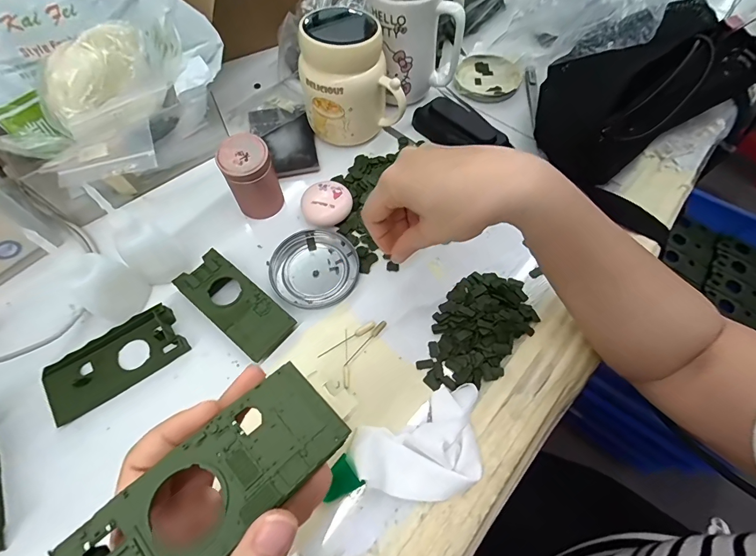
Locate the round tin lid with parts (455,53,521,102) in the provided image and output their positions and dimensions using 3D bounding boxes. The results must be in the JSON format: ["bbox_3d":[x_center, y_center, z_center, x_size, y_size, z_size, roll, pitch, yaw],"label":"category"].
[{"bbox_3d":[0.135,-0.251,0.465,0.076,0.011,0.078,9,64,5],"label":"round tin lid with parts"}]

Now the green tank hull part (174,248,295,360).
[{"bbox_3d":[-0.122,0.022,0.325,0.102,0.020,0.046,37,69,17],"label":"green tank hull part"}]

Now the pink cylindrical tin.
[{"bbox_3d":[-0.116,-0.091,0.352,0.044,0.069,0.041,0,63,0],"label":"pink cylindrical tin"}]

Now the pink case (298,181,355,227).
[{"bbox_3d":[-0.050,-0.072,0.370,0.048,0.024,0.041,-8,64,-3],"label":"pink case"}]

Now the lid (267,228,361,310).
[{"bbox_3d":[-0.059,-0.010,0.350,0.079,0.006,0.078,0,63,0],"label":"lid"}]

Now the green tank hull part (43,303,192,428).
[{"bbox_3d":[-0.212,0.067,0.304,0.104,0.019,0.044,-32,67,-15],"label":"green tank hull part"}]

